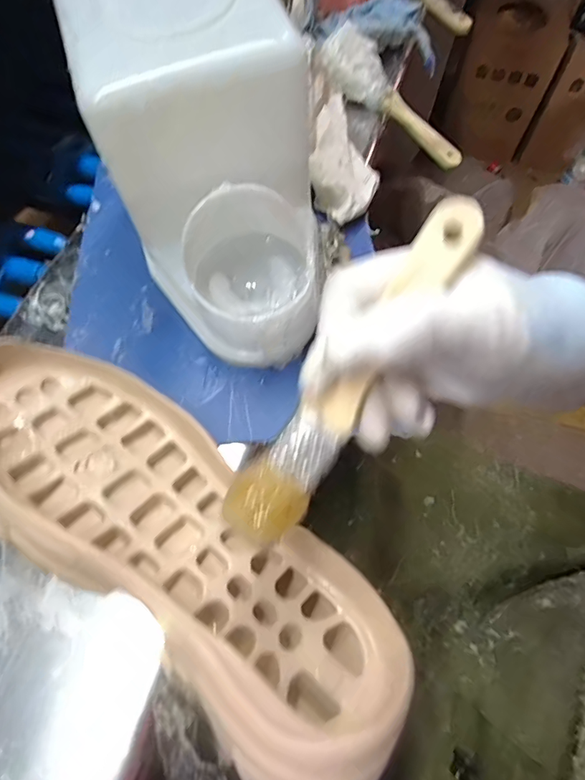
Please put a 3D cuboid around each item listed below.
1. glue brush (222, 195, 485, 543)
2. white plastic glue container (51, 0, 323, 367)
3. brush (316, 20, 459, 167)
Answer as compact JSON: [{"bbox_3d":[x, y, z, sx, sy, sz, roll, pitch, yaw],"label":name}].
[{"bbox_3d":[0.026,-0.004,0.190,0.031,0.008,0.165,37,98,13],"label":"glue brush"},{"bbox_3d":[-0.052,-0.141,0.310,0.128,0.185,0.213,-24,68,-14],"label":"white plastic glue container"},{"bbox_3d":[0.110,-0.308,0.487,0.183,0.030,0.049,39,67,-9],"label":"brush"}]

